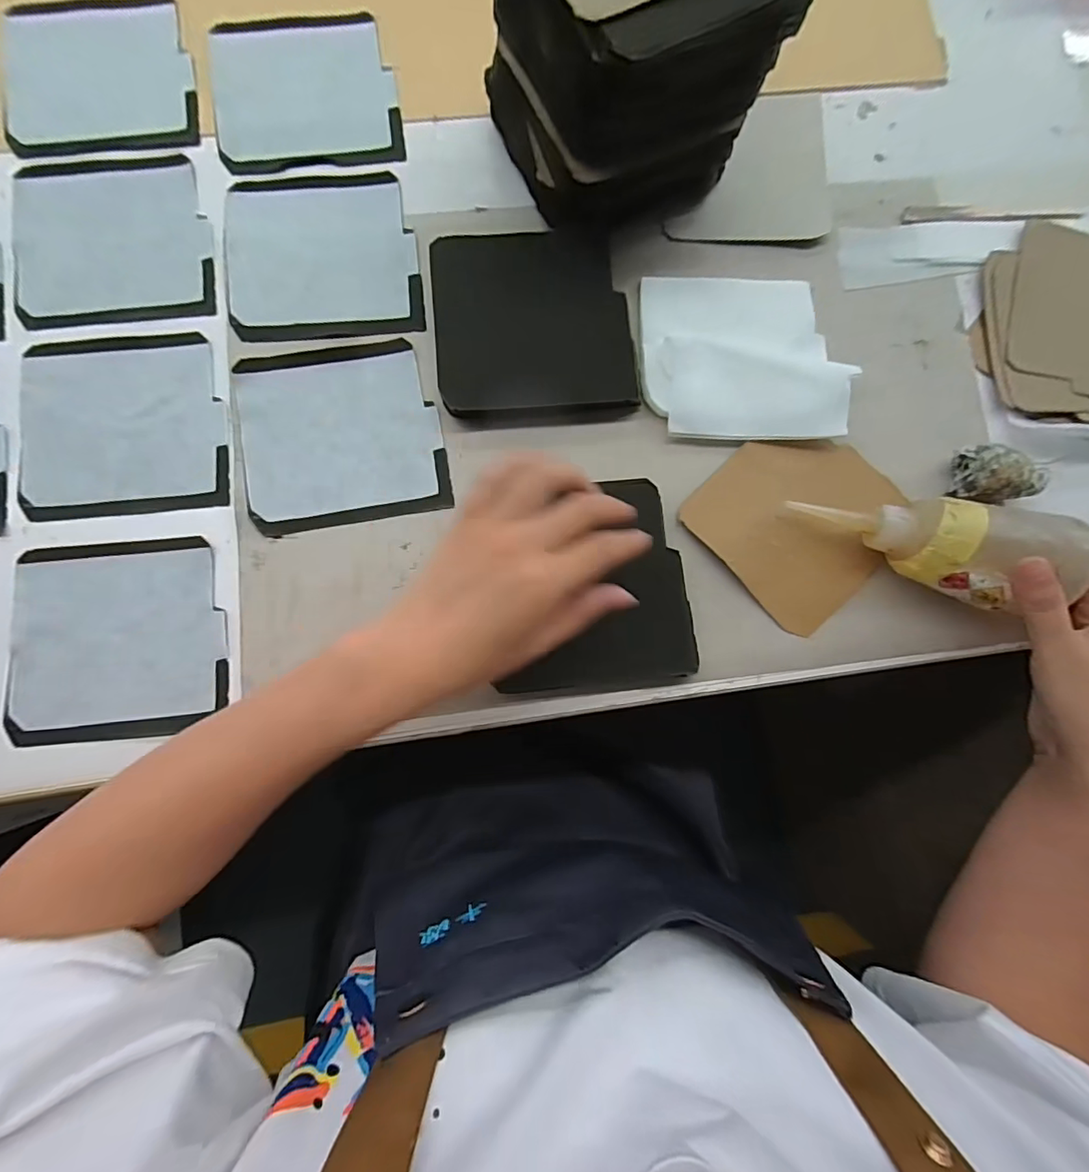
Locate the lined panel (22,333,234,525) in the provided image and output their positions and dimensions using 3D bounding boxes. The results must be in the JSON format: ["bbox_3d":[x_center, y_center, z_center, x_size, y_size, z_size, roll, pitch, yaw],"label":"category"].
[{"bbox_3d":[-0.290,-0.114,0.353,0.133,0.008,0.128,-6,84,-3],"label":"lined panel"}]

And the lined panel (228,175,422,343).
[{"bbox_3d":[-0.162,-0.244,0.374,0.134,0.007,0.129,-6,85,-3],"label":"lined panel"}]

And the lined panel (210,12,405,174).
[{"bbox_3d":[-0.181,-0.379,0.385,0.132,0.004,0.126,-8,85,-3],"label":"lined panel"}]

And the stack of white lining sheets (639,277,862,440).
[{"bbox_3d":[0.142,-0.165,0.361,0.141,0.028,0.123,2,84,-2],"label":"stack of white lining sheets"}]

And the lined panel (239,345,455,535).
[{"bbox_3d":[-0.141,-0.107,0.356,0.132,0.006,0.127,-11,85,-4],"label":"lined panel"}]

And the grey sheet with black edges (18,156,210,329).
[{"bbox_3d":[-0.310,-0.248,0.367,0.133,0.006,0.123,-7,85,-3],"label":"grey sheet with black edges"}]

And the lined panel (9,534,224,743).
[{"bbox_3d":[-0.277,0.035,0.333,0.131,0.008,0.125,-5,84,-3],"label":"lined panel"}]

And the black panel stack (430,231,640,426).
[{"bbox_3d":[-0.007,-0.185,0.366,0.137,0.016,0.140,-4,84,-3],"label":"black panel stack"}]

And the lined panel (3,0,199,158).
[{"bbox_3d":[-0.327,-0.381,0.375,0.128,0.013,0.123,-8,85,-3],"label":"lined panel"}]

